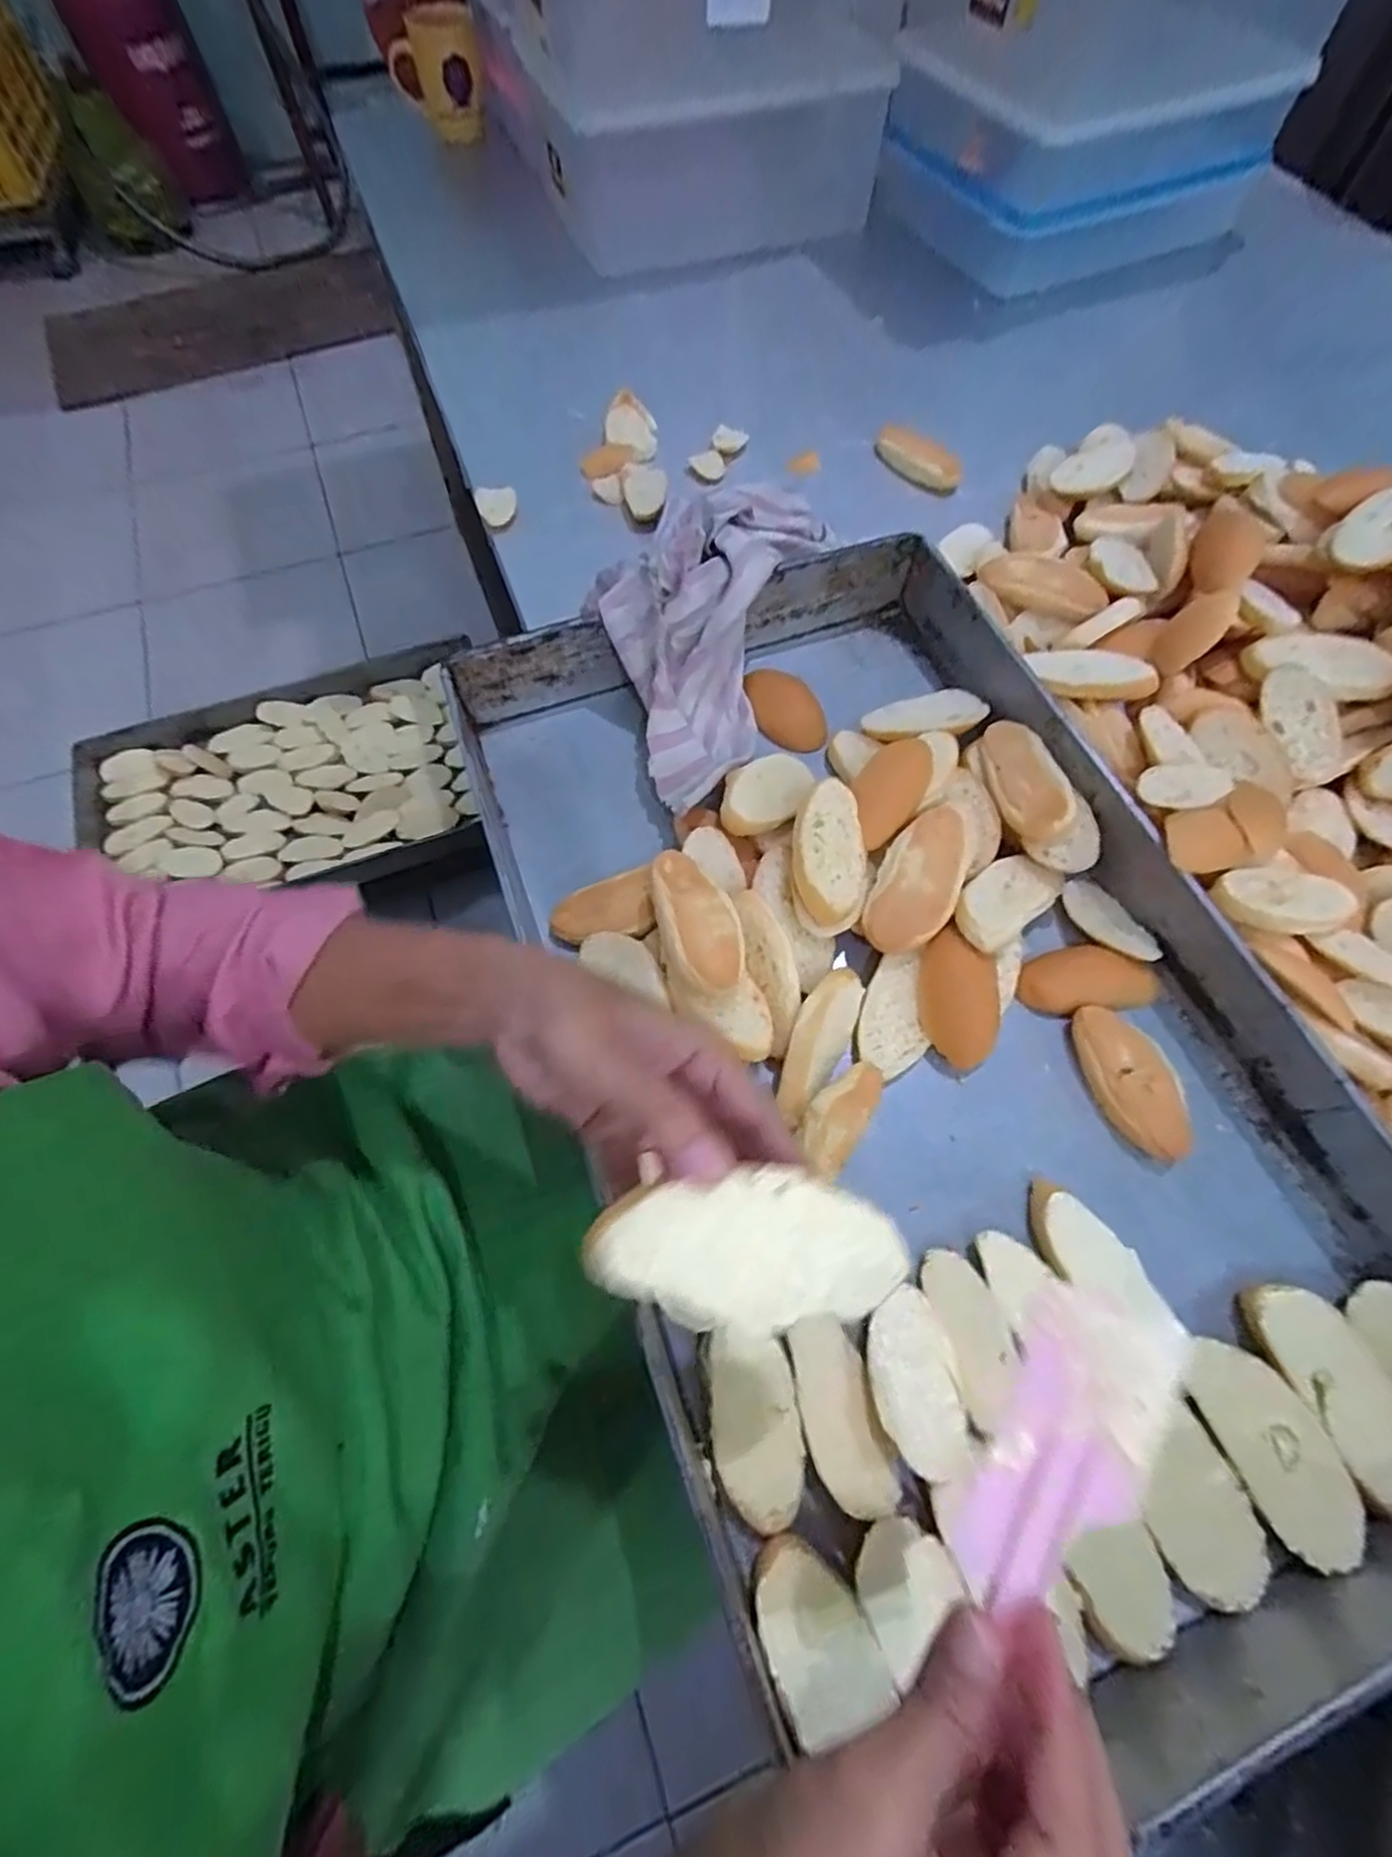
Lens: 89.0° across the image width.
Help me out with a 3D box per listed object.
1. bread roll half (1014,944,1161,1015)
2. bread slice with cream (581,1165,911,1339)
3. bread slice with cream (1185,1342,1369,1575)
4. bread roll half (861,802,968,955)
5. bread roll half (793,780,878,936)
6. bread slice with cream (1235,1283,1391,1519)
[{"bbox_3d":[0.236,0.030,0.428,0.085,0.012,0.039,-4,65,-2],"label":"bread roll half"},{"bbox_3d":[0.016,0.104,0.228,0.098,0.014,0.045,0,65,2],"label":"bread slice with cream"},{"bbox_3d":[0.263,0.237,0.326,0.041,0.020,0.087,-19,66,-9],"label":"bread slice with cream"},{"bbox_3d":[0.134,-0.030,0.425,0.045,0.021,0.094,23,67,11],"label":"bread roll half"},{"bbox_3d":[0.079,-0.042,0.421,0.047,0.021,0.089,10,80,-17],"label":"bread roll half"},{"bbox_3d":[0.303,0.217,0.336,0.045,0.019,0.089,-21,66,-10],"label":"bread slice with cream"}]

